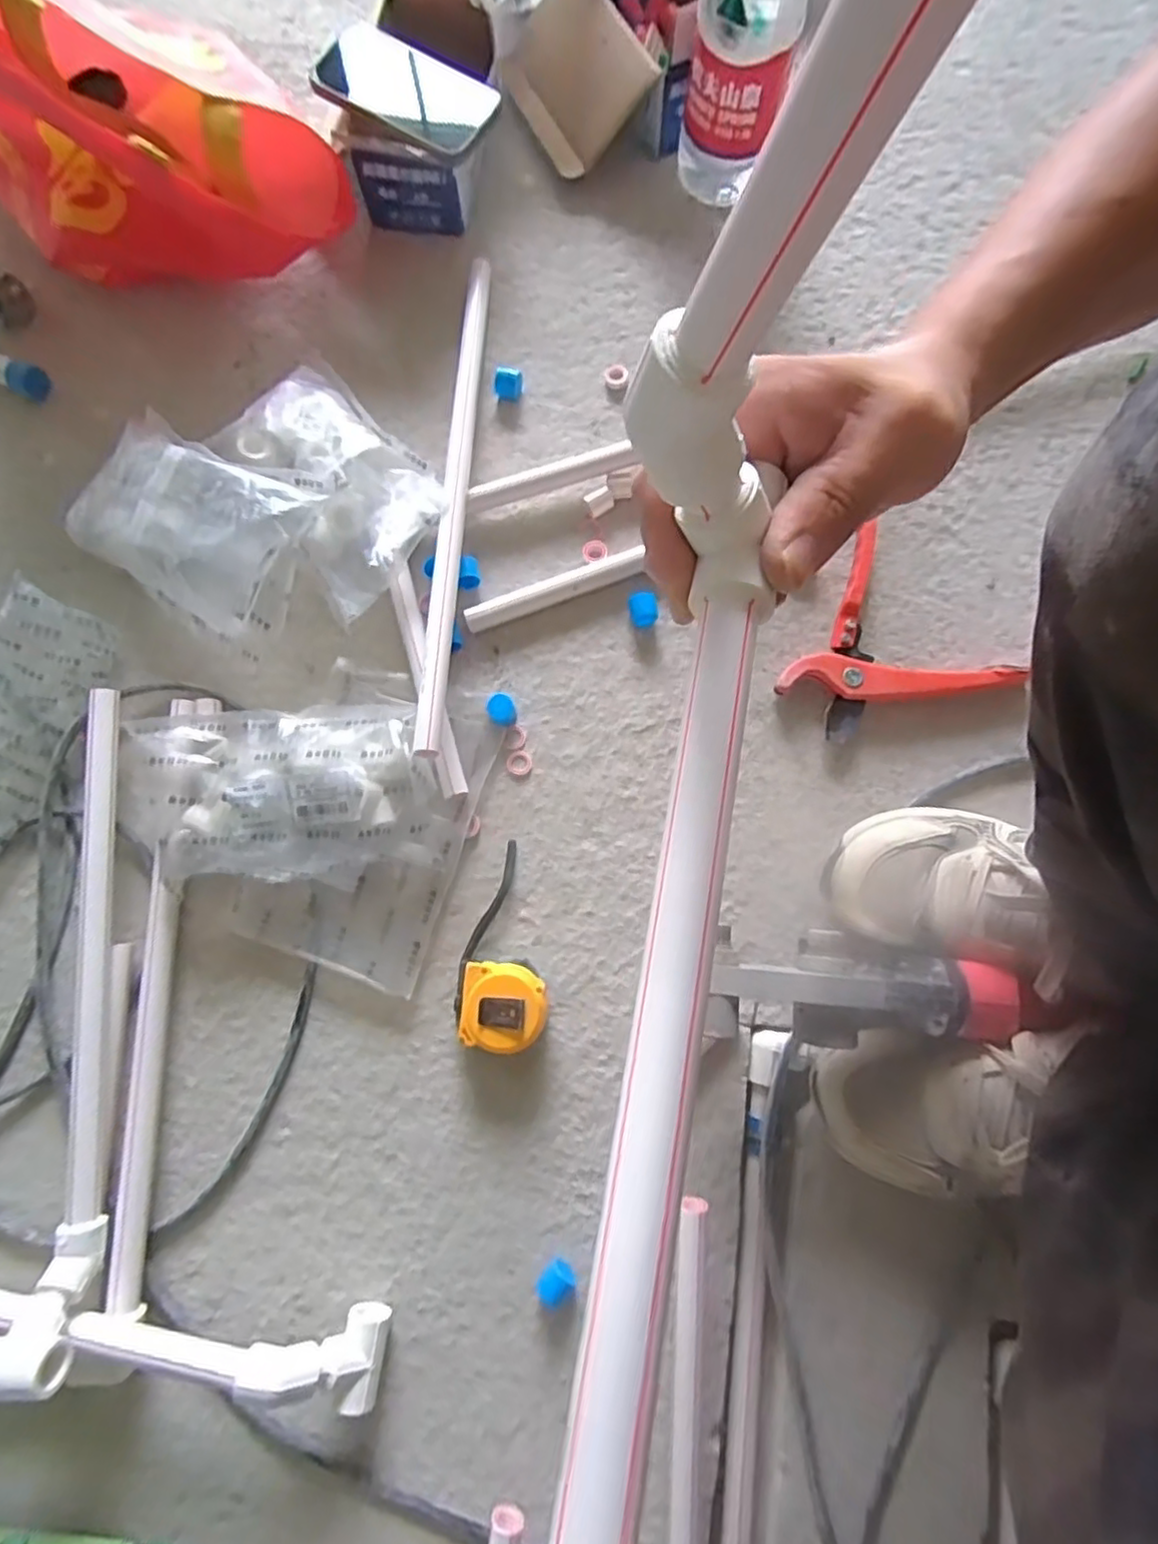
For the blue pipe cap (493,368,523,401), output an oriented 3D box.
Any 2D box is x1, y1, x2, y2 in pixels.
[{"bbox_3d":[-0.066,-0.361,0.610,0.025,0.021,0.025,7,80,2],"label":"blue pipe cap"}]

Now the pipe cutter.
[{"bbox_3d":[0.245,-0.098,0.549,0.162,0.025,0.170,-37,81,-6],"label":"pipe cutter"}]

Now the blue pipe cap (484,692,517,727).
[{"bbox_3d":[-0.065,-0.052,0.549,0.025,0.015,0.028,-24,80,-3],"label":"blue pipe cap"}]

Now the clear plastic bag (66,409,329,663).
[{"bbox_3d":[-0.329,-0.207,0.555,0.215,0.076,0.161,22,81,5],"label":"clear plastic bag"}]

